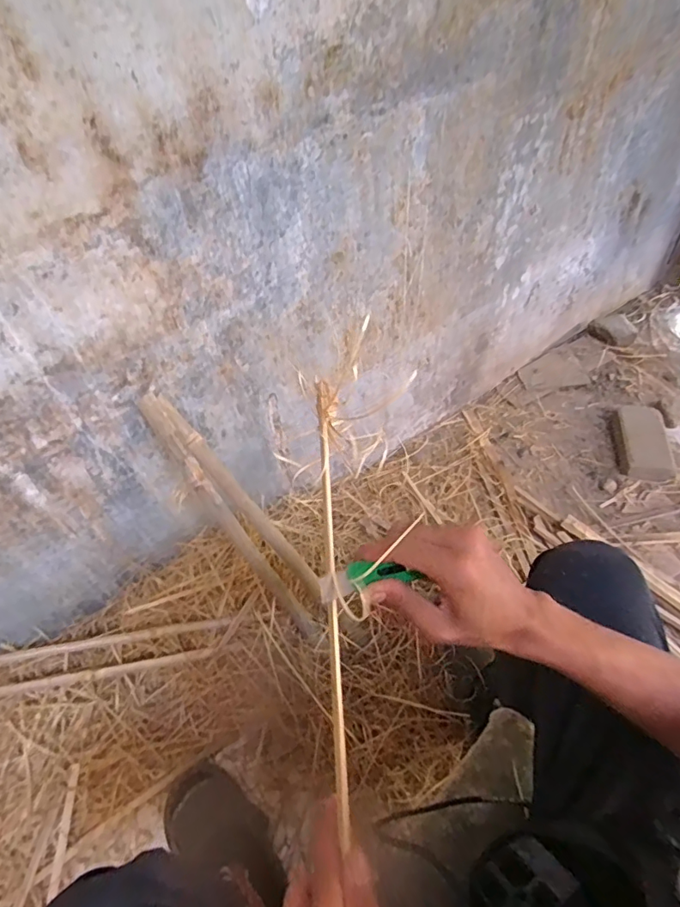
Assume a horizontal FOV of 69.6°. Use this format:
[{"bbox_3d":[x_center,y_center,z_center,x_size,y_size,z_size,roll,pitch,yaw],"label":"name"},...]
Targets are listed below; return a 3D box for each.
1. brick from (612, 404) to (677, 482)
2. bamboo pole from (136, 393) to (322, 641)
[{"bbox_3d":[0.755,-0.029,1.220,0.134,0.051,0.212,5,51,11],"label":"brick"},{"bbox_3d":[-0.181,0.127,0.844,0.030,0.516,0.023,-38,16,-23],"label":"bamboo pole"}]

